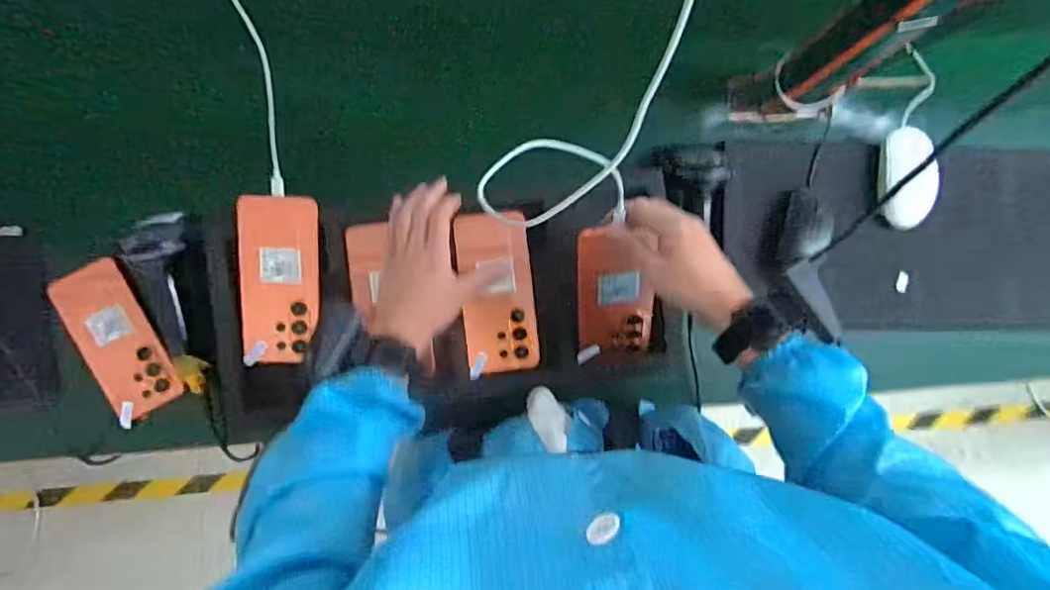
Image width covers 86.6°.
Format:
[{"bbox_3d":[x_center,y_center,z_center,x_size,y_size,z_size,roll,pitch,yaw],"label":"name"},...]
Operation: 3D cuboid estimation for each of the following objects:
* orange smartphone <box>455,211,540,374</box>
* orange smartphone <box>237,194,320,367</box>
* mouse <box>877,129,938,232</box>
[{"bbox_3d":[-0.029,-0.003,0.605,0.077,0.010,0.170,-6,89,-4],"label":"orange smartphone"},{"bbox_3d":[-0.252,-0.015,0.574,0.076,0.007,0.170,0,98,-9],"label":"orange smartphone"},{"bbox_3d":[0.445,-0.136,0.653,0.056,0.041,0.114,-13,103,-4],"label":"mouse"}]

